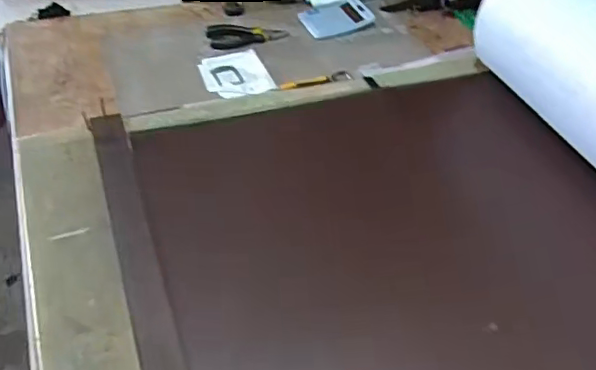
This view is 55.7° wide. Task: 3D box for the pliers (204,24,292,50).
[{"bbox_3d":[-0.098,-0.291,1.083,0.149,0.017,0.072,-15,47,-19],"label":"pliers"}]

